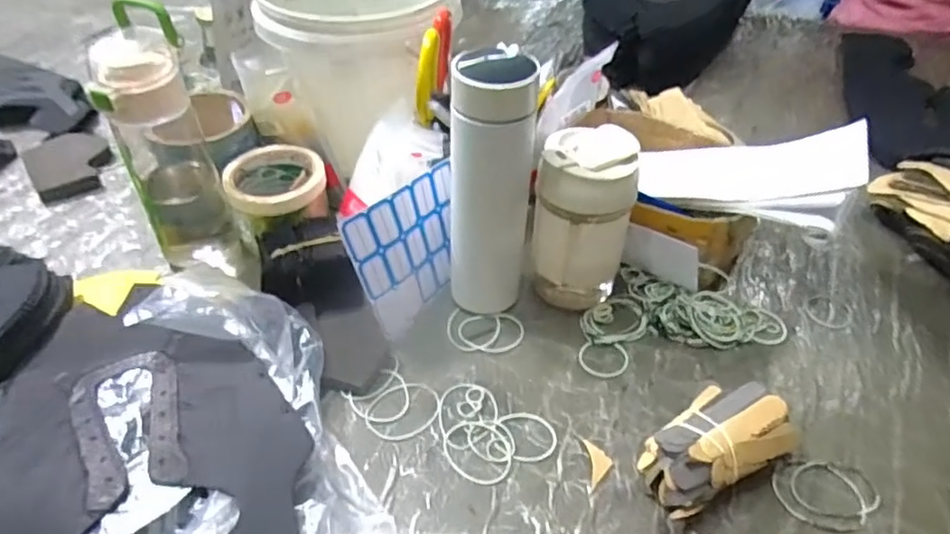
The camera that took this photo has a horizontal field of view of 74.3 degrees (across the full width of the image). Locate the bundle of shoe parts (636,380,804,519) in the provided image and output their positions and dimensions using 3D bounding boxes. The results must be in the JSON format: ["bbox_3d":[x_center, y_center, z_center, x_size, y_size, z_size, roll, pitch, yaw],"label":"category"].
[{"bbox_3d":[0.171,0.126,0.452,0.123,0.042,0.064,-20,48,-20],"label":"bundle of shoe parts"}]

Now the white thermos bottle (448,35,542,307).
[{"bbox_3d":[0.014,-0.056,0.514,0.053,0.231,0.056,24,49,22],"label":"white thermos bottle"}]

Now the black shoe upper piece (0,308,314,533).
[{"bbox_3d":[-0.242,0.126,0.446,0.210,0.017,0.274,-20,48,-20],"label":"black shoe upper piece"}]

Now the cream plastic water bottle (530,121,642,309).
[{"bbox_3d":[0.093,-0.034,0.546,0.079,0.158,0.071,13,45,12],"label":"cream plastic water bottle"}]

